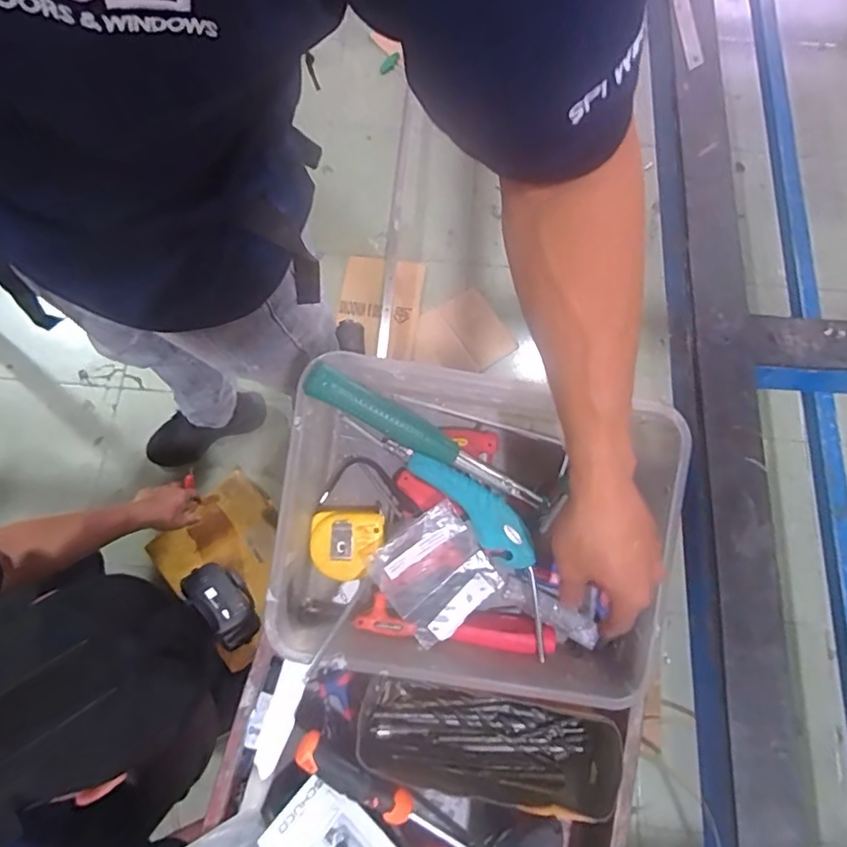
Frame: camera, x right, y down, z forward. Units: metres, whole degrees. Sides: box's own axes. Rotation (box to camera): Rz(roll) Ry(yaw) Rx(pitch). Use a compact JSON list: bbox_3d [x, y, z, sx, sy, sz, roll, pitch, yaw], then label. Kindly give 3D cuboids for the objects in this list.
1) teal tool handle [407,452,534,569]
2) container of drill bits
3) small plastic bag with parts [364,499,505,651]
[{"bbox_3d":[0.049,0.077,0.528,0.041,0.028,0.143,-42,78,-11],"label":"teal tool handle"},{"bbox_3d":[0.058,0.293,0.509,0.237,0.060,0.096,10,74,3],"label":"container of drill bits"},{"bbox_3d":[0.011,0.140,0.523,0.098,0.020,0.105,-33,104,-10],"label":"small plastic bag with parts"}]

